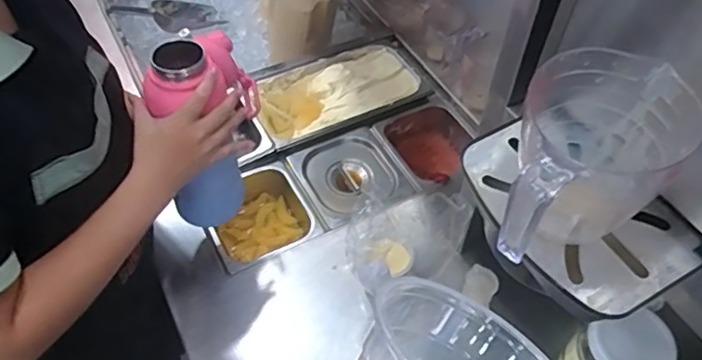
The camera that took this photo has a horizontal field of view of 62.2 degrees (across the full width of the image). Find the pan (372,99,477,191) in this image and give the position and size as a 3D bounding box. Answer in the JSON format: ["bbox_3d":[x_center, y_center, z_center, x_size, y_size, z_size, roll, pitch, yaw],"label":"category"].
[{"bbox_3d":[0.143,-0.040,1.032,0.159,0.088,0.178,-23,55,-19],"label":"pan"}]

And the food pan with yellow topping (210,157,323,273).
[{"bbox_3d":[-0.143,0.077,0.927,0.160,0.085,0.162,-23,55,-19],"label":"food pan with yellow topping"}]

